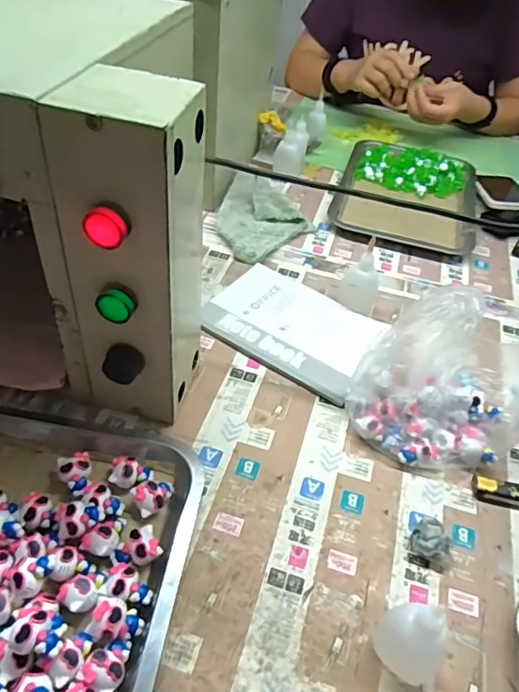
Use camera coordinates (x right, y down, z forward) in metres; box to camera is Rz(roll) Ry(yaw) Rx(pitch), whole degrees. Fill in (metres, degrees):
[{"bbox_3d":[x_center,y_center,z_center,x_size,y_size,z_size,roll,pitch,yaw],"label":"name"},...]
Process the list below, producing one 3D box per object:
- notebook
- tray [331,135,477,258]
[{"bbox_3d":[0.040,-0.025,0.601,0.189,0.013,0.145,27,45,18],"label":"notebook"},{"bbox_3d":[0.237,-0.248,0.844,0.210,0.036,0.271,14,46,7],"label":"tray"}]

